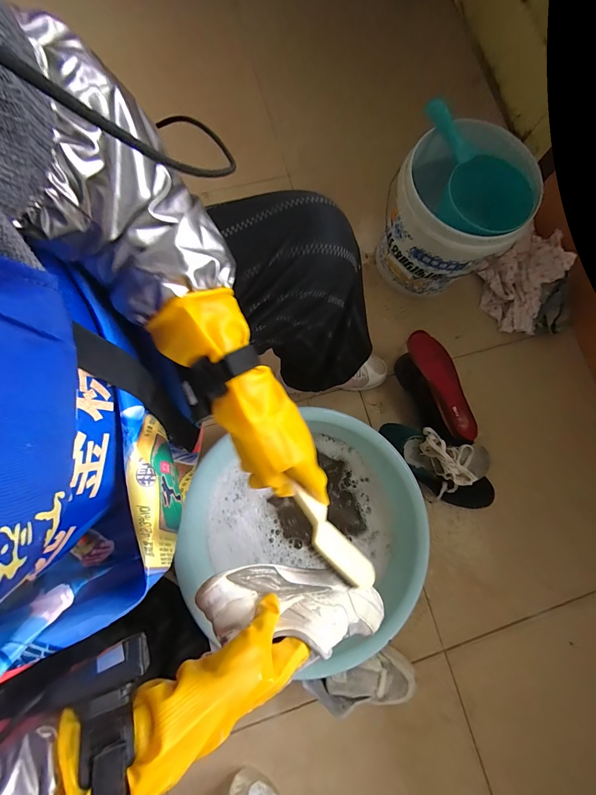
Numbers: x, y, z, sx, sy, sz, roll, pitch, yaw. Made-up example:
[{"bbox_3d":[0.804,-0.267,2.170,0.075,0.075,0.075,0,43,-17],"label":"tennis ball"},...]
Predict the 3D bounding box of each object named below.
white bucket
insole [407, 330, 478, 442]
[{"bbox_3d":[0.326,-0.388,0.735,0.249,0.278,0.249,1,81,-7],"label":"white bucket"},{"bbox_3d":[0.311,-0.024,0.703,0.073,0.034,0.254,-30,99,-6],"label":"insole"}]

